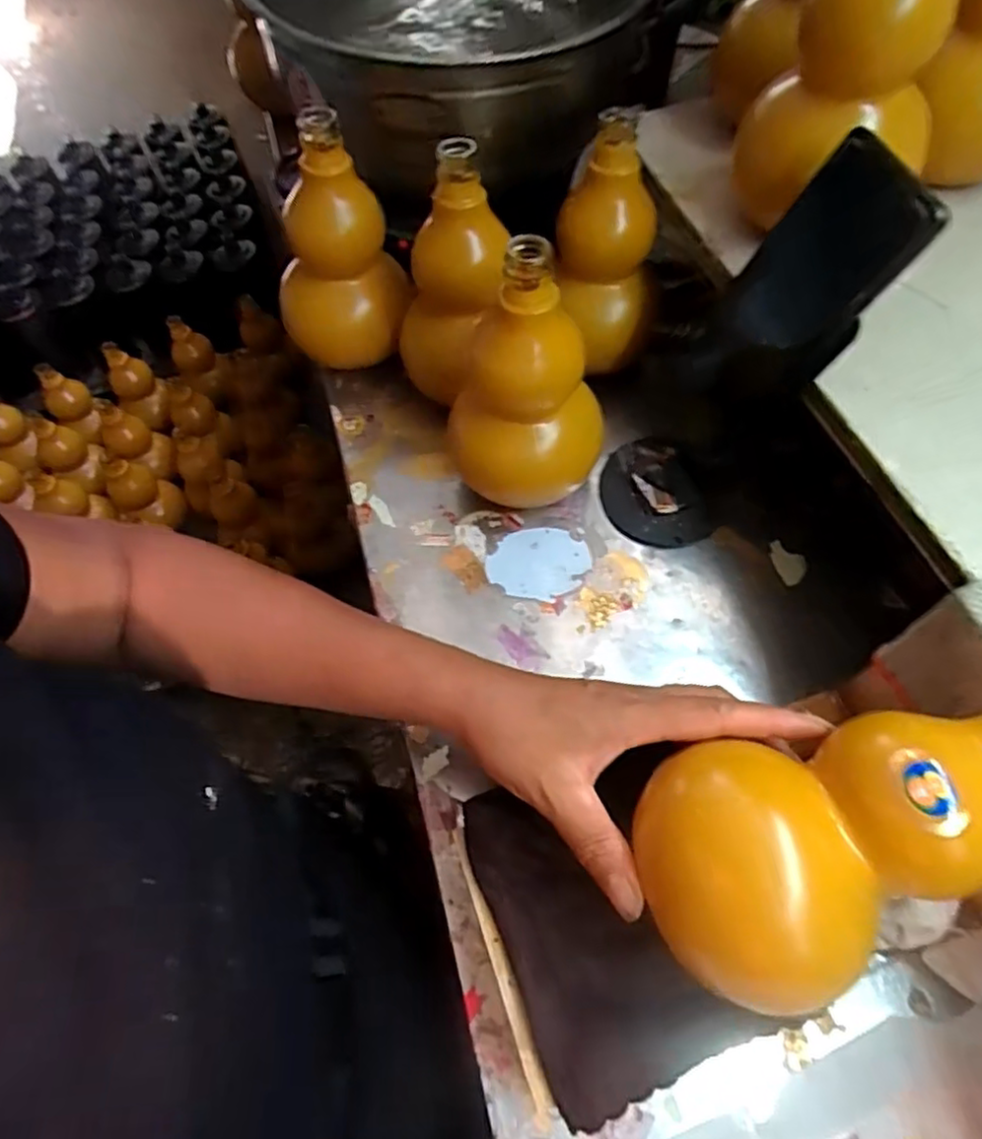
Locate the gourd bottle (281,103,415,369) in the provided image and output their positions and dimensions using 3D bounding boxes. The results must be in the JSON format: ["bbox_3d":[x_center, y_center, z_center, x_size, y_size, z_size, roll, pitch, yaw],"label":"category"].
[{"bbox_3d":[-0.117,-0.225,0.499,0.081,0.181,0.083,40,72,24],"label":"gourd bottle"}]

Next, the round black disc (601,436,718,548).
[{"bbox_3d":[0.118,-0.057,0.489,0.074,0.015,0.087,-3,61,5],"label":"round black disc"}]

